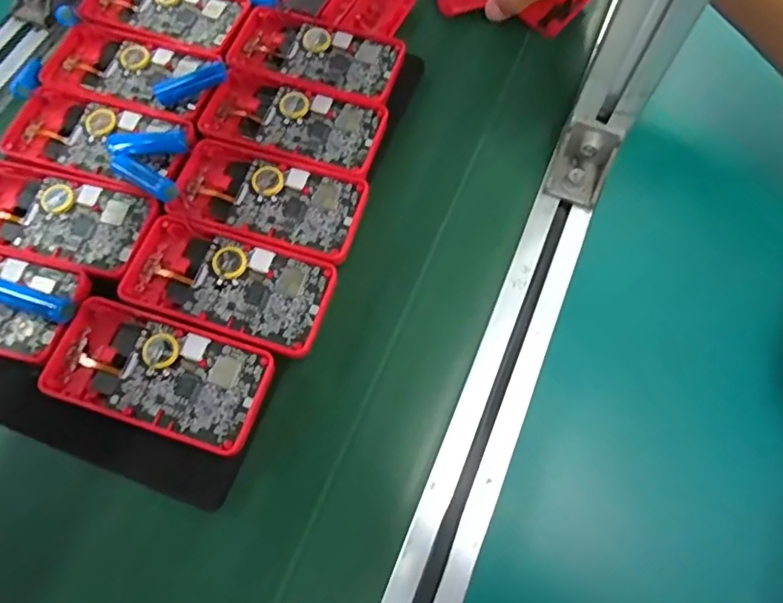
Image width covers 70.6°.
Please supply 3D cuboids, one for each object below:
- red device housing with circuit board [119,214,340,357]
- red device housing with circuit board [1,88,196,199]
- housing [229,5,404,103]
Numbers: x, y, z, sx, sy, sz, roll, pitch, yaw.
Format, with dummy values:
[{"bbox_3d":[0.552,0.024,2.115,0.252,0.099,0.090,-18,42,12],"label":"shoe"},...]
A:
[{"bbox_3d":[-0.101,-0.011,0.341,0.126,0.010,0.059,17,68,9],"label":"red device housing with circuit board"},{"bbox_3d":[-0.198,-0.113,0.380,0.126,0.010,0.062,17,68,9],"label":"red device housing with circuit board"},{"bbox_3d":[-0.055,-0.185,0.418,0.126,0.019,0.061,19,69,10],"label":"housing"}]

